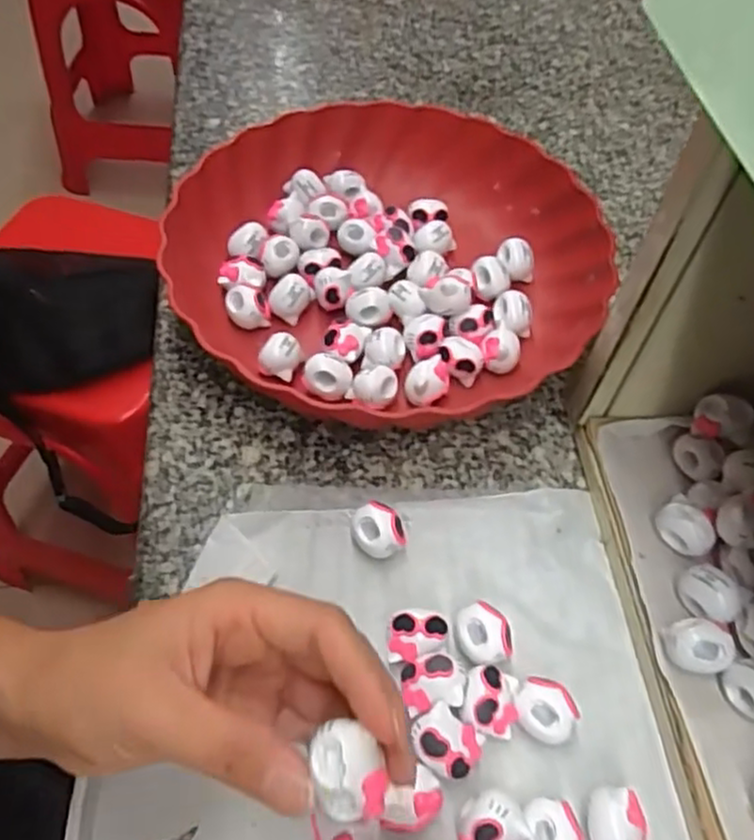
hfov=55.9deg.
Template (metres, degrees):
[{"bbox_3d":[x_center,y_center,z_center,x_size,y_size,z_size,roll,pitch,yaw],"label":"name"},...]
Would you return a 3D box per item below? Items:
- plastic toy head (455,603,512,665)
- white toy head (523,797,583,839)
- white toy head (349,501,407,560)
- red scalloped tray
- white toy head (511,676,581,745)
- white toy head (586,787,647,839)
[{"bbox_3d":[0.044,0.093,0.301,0.022,0.021,0.024,-9,57,-8],"label":"plastic toy head"},{"bbox_3d":[0.063,0.154,0.260,0.020,0.018,0.024,9,56,4],"label":"white toy head"},{"bbox_3d":[0.000,0.053,0.327,0.023,0.021,0.022,-8,56,-8],"label":"white toy head"},{"bbox_3d":[0.009,-0.093,0.412,0.239,0.053,0.238,-31,62,-21],"label":"red scalloped tray"},{"bbox_3d":[0.067,0.118,0.285,0.024,0.019,0.020,33,60,18],"label":"white toy head"},{"bbox_3d":[0.088,0.151,0.262,0.020,0.017,0.025,7,56,2],"label":"white toy head"}]

